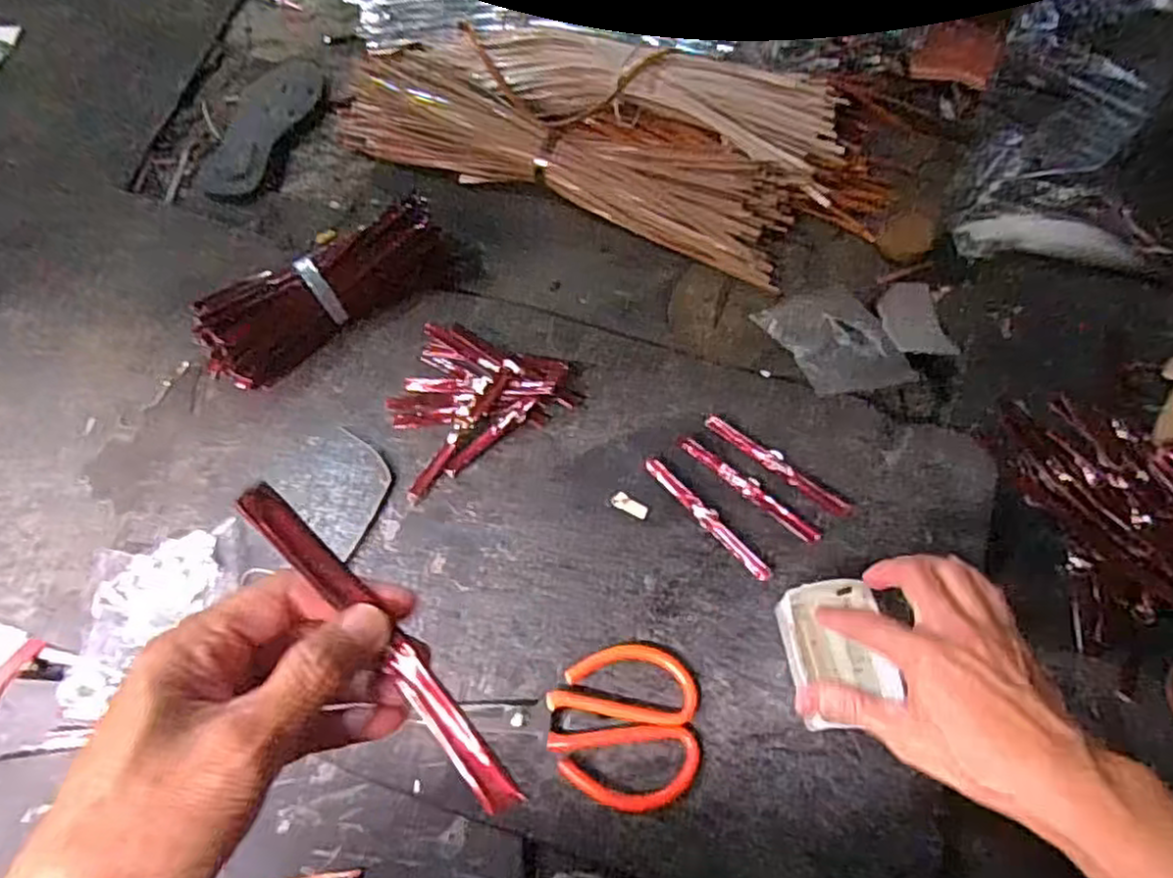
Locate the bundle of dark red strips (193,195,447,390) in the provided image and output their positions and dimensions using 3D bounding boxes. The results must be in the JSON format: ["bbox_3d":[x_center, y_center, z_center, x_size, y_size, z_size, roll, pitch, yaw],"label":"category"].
[{"bbox_3d":[-0.251,-0.144,0.697,0.255,0.073,0.077,-37,70,-10],"label":"bundle of dark red strips"}]

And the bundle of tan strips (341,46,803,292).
[{"bbox_3d":[-0.032,-0.327,0.799,0.543,0.039,0.148,21,66,13],"label":"bundle of tan strips"}]

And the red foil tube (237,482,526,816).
[{"bbox_3d":[-0.075,0.077,0.265,0.015,0.013,0.147,-40,90,-16],"label":"red foil tube"}]

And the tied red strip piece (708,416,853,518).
[{"bbox_3d":[0.165,0.022,0.616,0.143,0.007,0.016,37,70,19],"label":"tied red strip piece"}]

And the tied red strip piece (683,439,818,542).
[{"bbox_3d":[0.139,0.042,0.611,0.140,0.004,0.016,37,70,19],"label":"tied red strip piece"}]

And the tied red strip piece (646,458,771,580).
[{"bbox_3d":[0.101,0.064,0.601,0.017,0.014,0.140,-36,67,-15],"label":"tied red strip piece"}]

